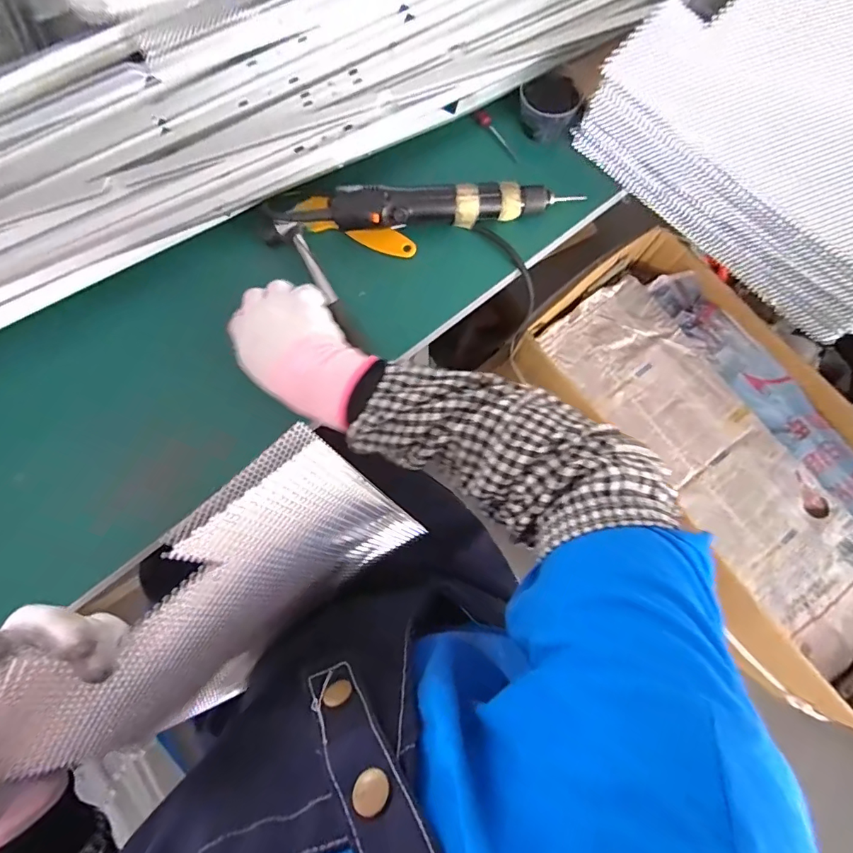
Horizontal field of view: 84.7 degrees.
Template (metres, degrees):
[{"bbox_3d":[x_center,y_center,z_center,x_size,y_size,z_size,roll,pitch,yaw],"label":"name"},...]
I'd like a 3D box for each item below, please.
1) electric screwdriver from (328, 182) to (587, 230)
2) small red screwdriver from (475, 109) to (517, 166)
[{"bbox_3d":[0.031,-0.223,0.471,0.245,0.045,0.031,-6,78,-2],"label":"electric screwdriver"},{"bbox_3d":[0.081,-0.327,0.526,0.069,0.014,0.011,39,79,-20],"label":"small red screwdriver"}]

